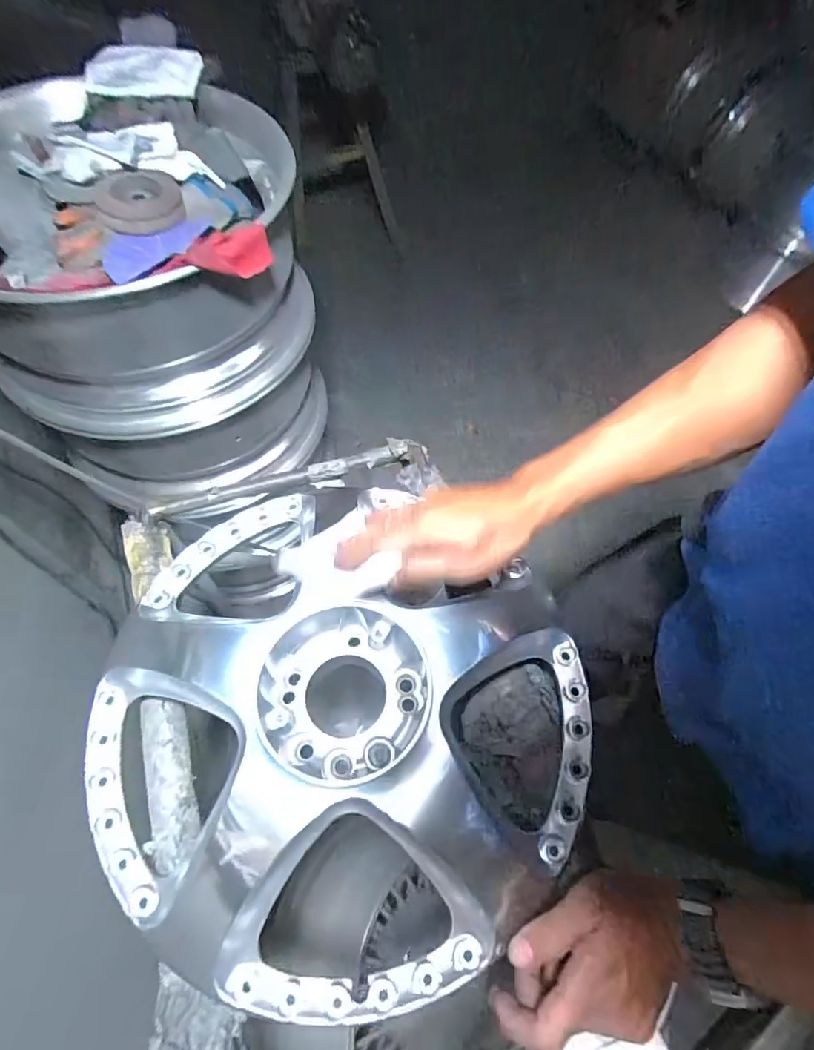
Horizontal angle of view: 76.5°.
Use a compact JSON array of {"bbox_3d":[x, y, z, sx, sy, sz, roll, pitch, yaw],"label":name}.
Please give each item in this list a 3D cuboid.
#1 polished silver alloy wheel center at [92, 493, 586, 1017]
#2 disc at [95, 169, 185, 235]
[{"bbox_3d":[-0.059,0.157,0.443,0.405,0.059,0.381,1,61,-2],"label":"polished silver alloy wheel center"},{"bbox_3d":[-0.310,-0.376,0.602,0.094,0.024,0.090,1,61,-2],"label":"disc"}]

